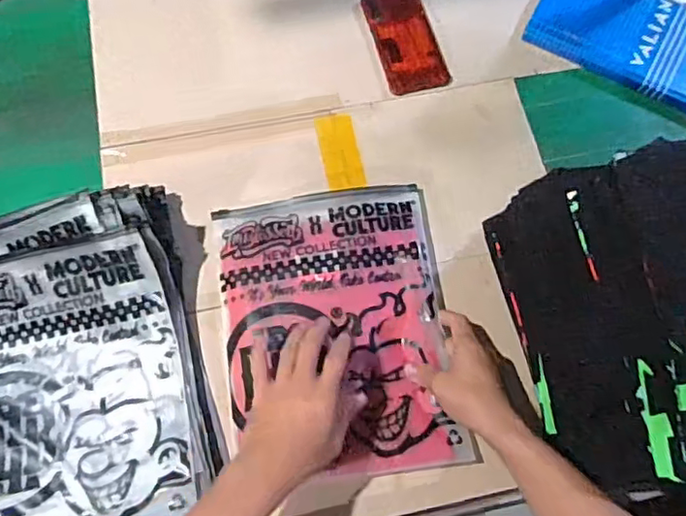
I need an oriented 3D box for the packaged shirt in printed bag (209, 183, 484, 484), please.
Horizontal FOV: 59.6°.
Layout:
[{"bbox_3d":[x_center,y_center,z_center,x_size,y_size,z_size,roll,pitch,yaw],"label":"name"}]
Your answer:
[{"bbox_3d":[-0.006,0.075,0.658,0.244,0.032,0.312,-8,70,-5],"label":"packaged shirt in printed bag"}]

